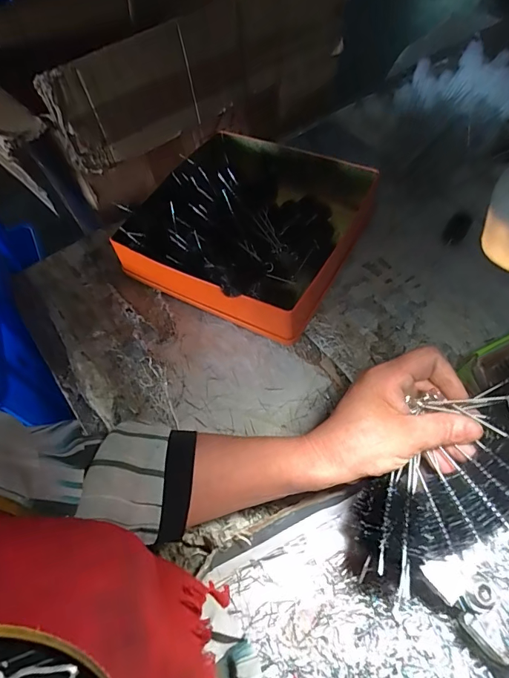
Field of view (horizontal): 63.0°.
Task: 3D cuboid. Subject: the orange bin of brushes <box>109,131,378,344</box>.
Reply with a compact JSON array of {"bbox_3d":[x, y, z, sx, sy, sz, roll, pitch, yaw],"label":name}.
[{"bbox_3d":[-0.001,-0.149,0.520,0.243,0.097,0.257,26,63,19],"label":"orange bin of brushes"}]

